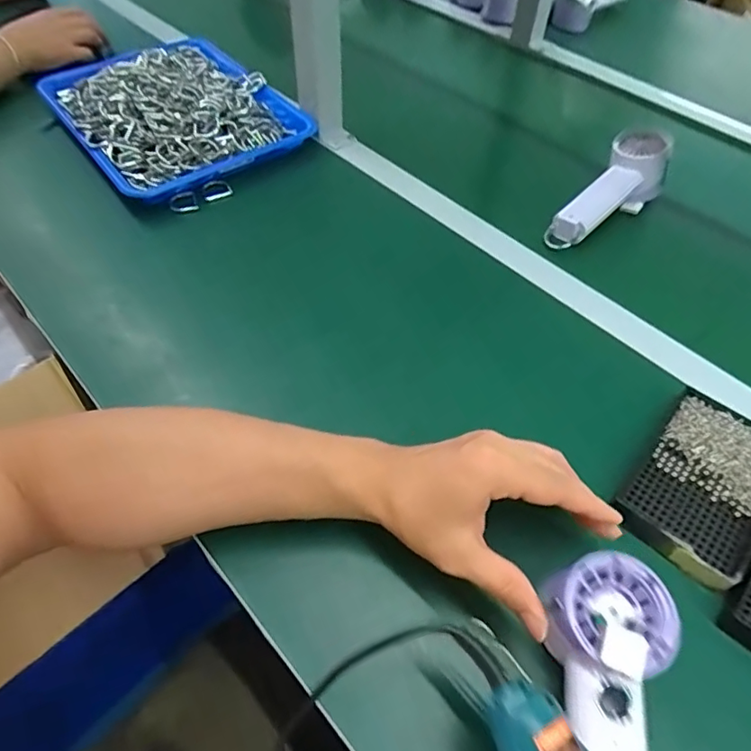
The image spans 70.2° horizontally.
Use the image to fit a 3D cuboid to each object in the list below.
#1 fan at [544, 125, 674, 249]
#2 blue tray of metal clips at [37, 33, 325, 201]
[{"bbox_3d":[0.271,-0.212,0.617,0.201,0.053,0.064,-42,65,-11],"label":"fan"},{"bbox_3d":[-0.255,-0.352,0.684,0.262,0.053,0.321,-32,61,-22],"label":"blue tray of metal clips"}]

